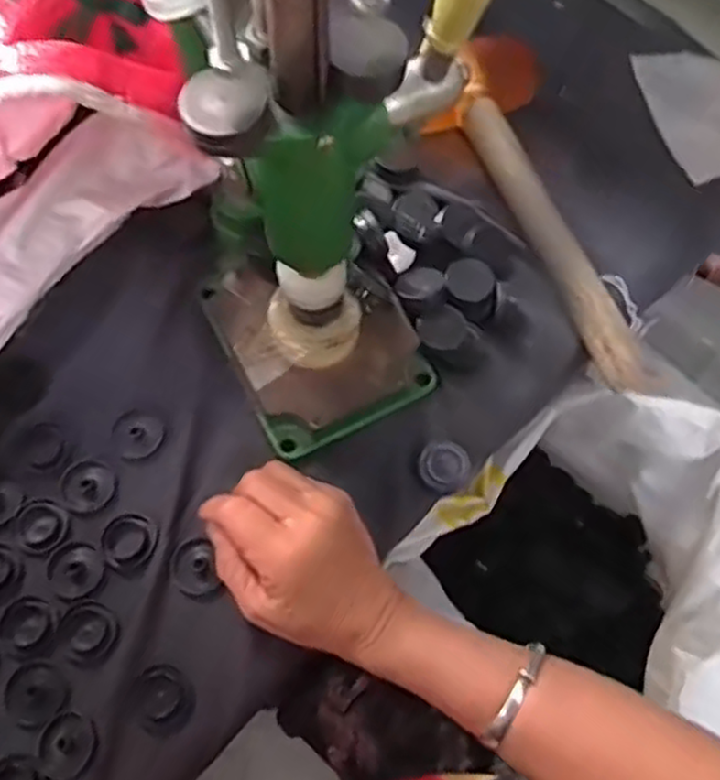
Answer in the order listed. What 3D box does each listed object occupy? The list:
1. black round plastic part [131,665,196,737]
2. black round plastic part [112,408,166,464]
[{"bbox_3d":[-0.111,0.176,0.407,0.035,0.007,0.034,1,67,-1],"label":"black round plastic part"},{"bbox_3d":[-0.143,0.028,0.463,0.032,0.009,0.035,1,67,-1],"label":"black round plastic part"}]

